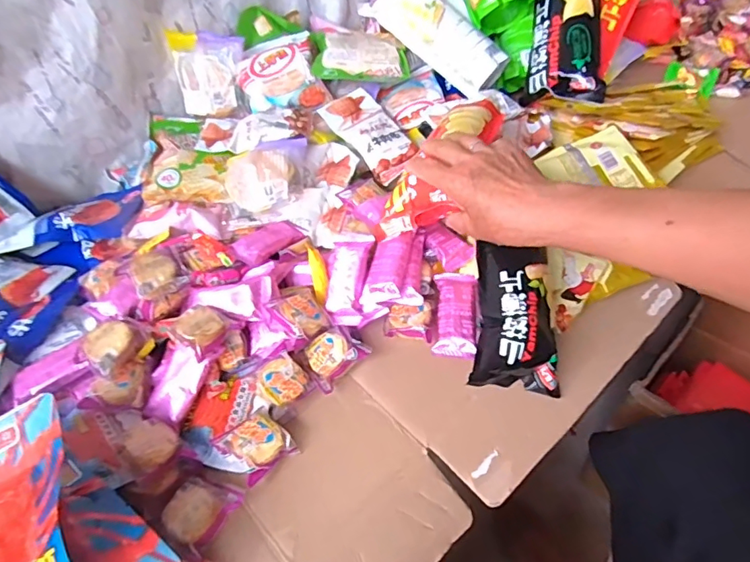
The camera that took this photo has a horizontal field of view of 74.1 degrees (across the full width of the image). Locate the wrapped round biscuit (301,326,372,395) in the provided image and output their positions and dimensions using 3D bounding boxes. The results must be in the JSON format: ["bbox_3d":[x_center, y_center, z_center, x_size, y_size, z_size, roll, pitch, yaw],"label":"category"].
[{"bbox_3d":[-0.042,0.072,0.476,0.055,0.021,0.050,-36,52,-25],"label":"wrapped round biscuit"}]

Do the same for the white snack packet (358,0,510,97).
[{"bbox_3d":[0.087,-0.352,0.693,0.209,0.062,0.074,45,61,6],"label":"white snack packet"}]

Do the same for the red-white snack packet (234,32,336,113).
[{"bbox_3d":[-0.126,-0.274,0.668,0.108,0.104,0.018,-22,3,-8],"label":"red-white snack packet"}]

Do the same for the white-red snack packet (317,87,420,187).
[{"bbox_3d":[-0.005,-0.188,0.632,0.075,0.019,0.146,-26,66,-17],"label":"white-red snack packet"}]

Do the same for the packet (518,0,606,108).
[{"bbox_3d":[0.256,-0.342,0.666,0.088,0.053,0.213,3,88,11],"label":"packet"}]

